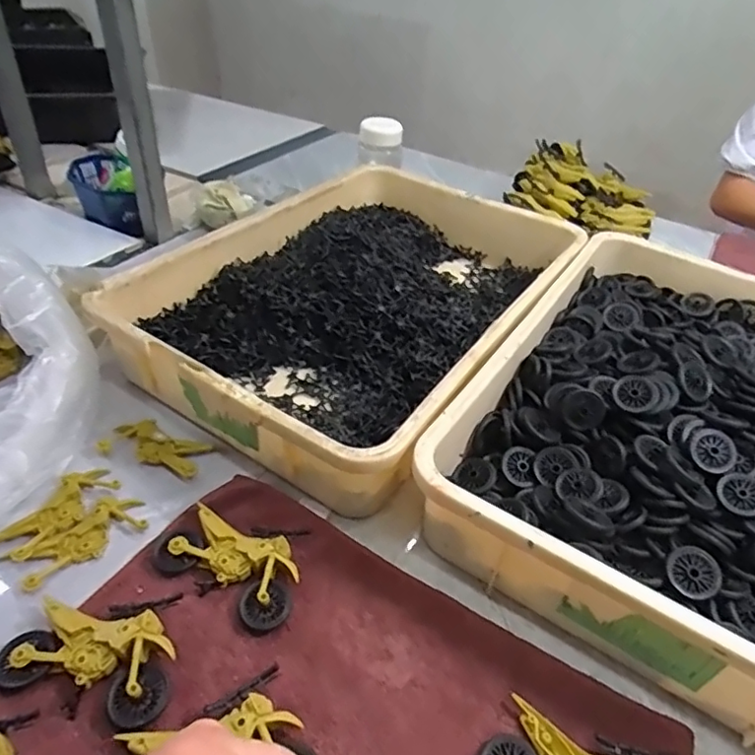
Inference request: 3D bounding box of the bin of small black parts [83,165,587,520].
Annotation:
[{"bbox_3d":[-0.004,-0.100,0.667,0.352,0.088,0.522,26,45,24],"label":"bin of small black parts"}]

